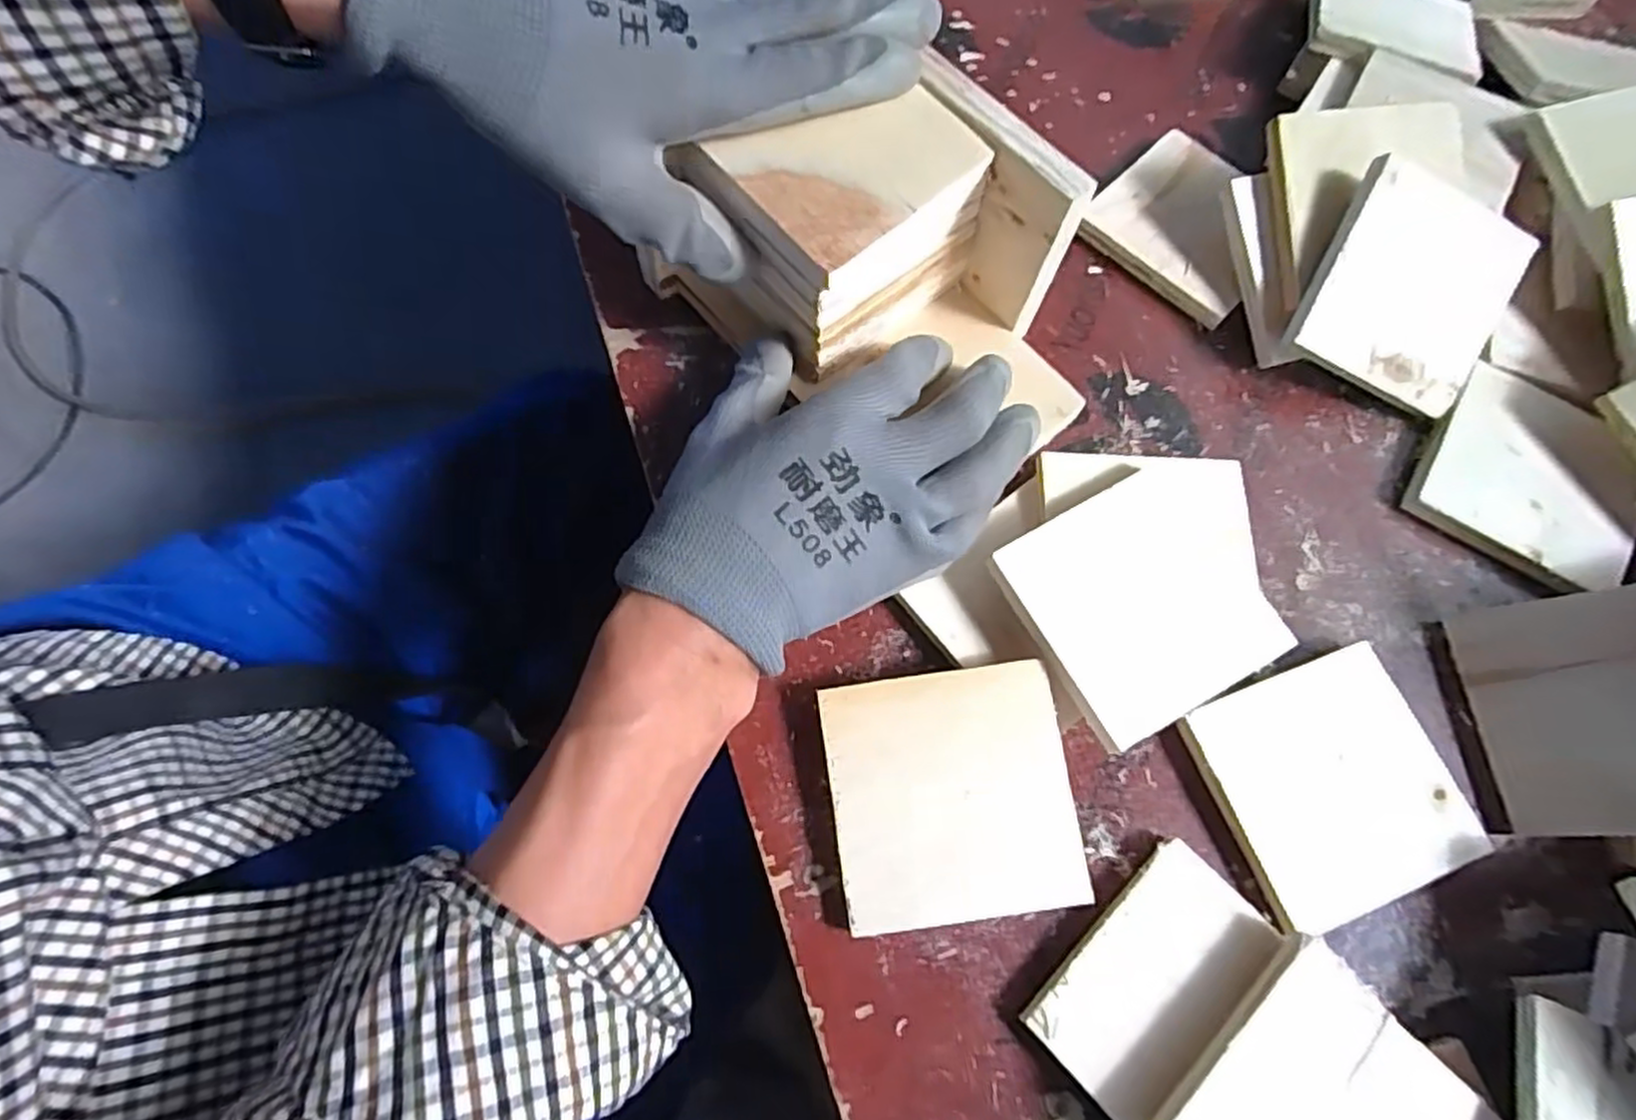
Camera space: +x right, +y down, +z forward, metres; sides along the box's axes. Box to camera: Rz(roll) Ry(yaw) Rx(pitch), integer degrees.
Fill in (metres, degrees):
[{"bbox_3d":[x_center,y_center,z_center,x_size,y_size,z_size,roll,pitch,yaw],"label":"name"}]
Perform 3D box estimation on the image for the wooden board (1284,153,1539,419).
[{"bbox_3d":[0.278,-0.126,0.353,0.089,0.009,0.092,22,96,-7],"label":"wooden board"}]

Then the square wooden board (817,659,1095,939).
[{"bbox_3d":[0.050,0.089,0.288,0.090,0.004,0.089,-8,77,1],"label":"square wooden board"}]

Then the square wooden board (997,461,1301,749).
[{"bbox_3d":[0.131,0.015,0.305,0.093,0.007,0.090,-25,75,-13],"label":"square wooden board"}]

